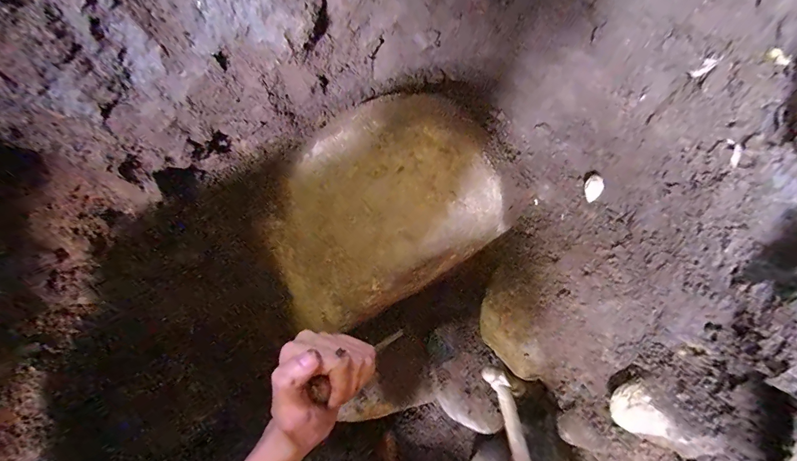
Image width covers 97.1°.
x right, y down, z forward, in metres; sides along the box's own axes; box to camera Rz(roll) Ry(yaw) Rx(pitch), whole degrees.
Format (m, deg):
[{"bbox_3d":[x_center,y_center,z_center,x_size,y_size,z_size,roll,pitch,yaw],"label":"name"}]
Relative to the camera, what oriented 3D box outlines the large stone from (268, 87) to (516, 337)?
[{"bbox_3d":[-0.034,-0.027,0.404,0.246,0.180,0.196,-25,68,-14],"label":"large stone"}]

